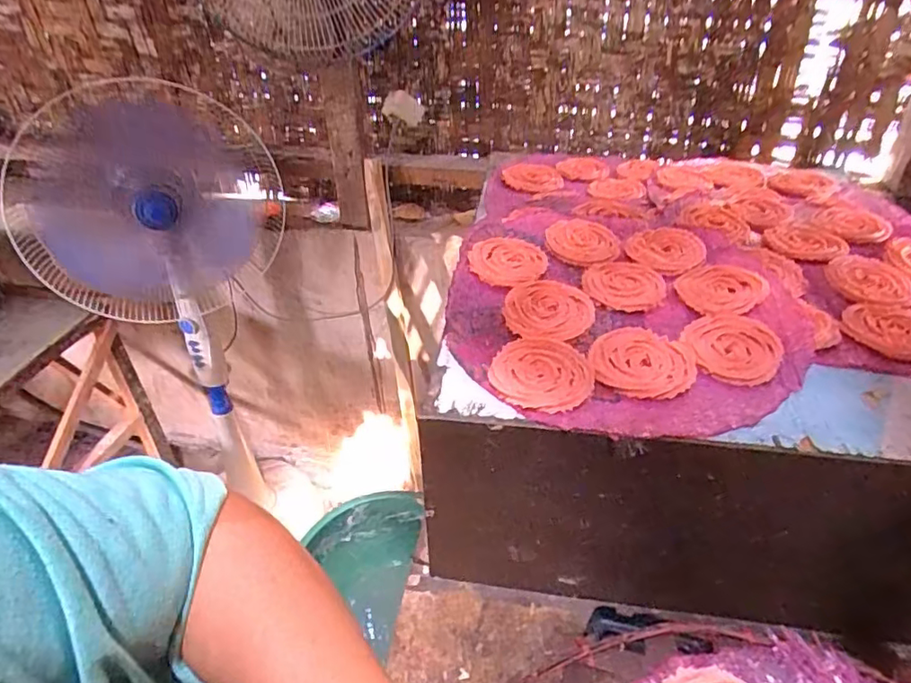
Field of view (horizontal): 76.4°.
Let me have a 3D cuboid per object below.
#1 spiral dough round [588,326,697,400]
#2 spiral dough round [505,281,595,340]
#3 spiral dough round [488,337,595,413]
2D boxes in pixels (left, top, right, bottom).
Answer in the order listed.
[{"bbox_3d":[0.159,0.017,0.495,0.083,0.004,0.080,0,42,0],"label":"spiral dough round"},{"bbox_3d":[0.089,-0.032,0.552,0.081,0.009,0.086,6,42,7],"label":"spiral dough round"},{"bbox_3d":[0.072,0.025,0.487,0.083,0.004,0.086,0,42,0],"label":"spiral dough round"}]

